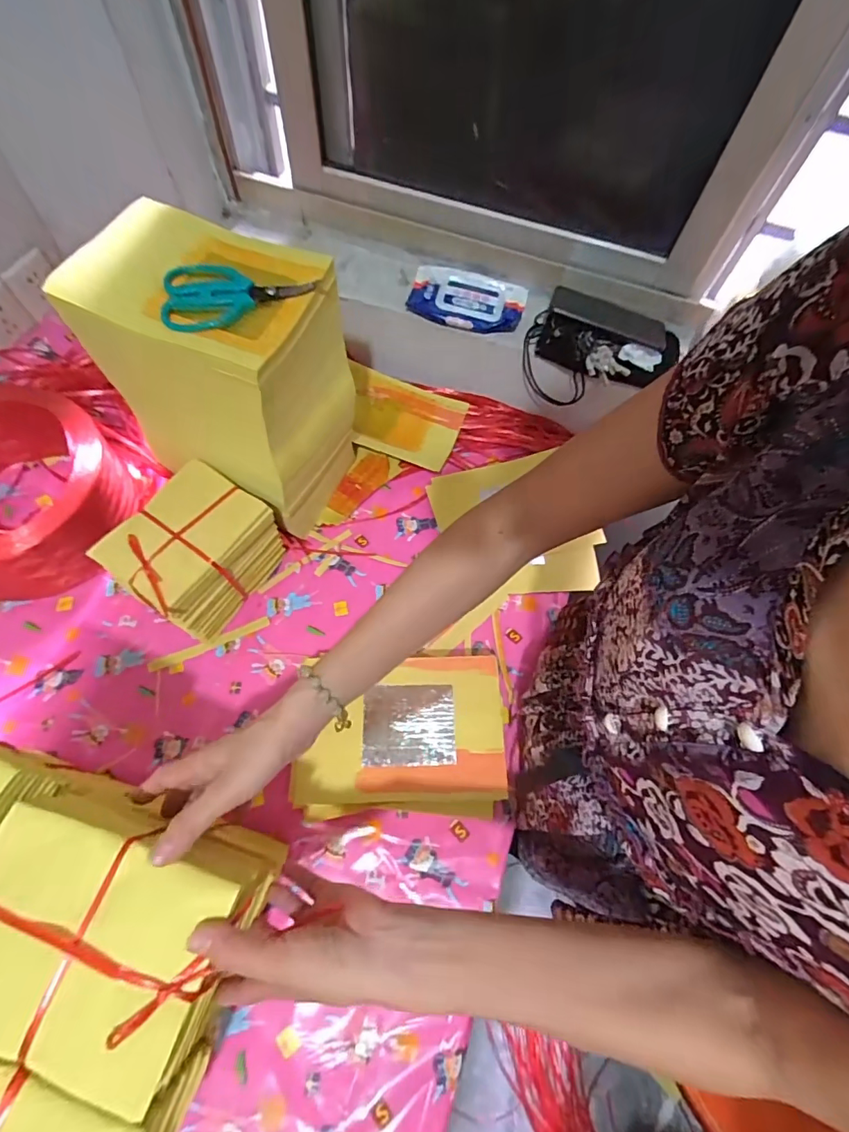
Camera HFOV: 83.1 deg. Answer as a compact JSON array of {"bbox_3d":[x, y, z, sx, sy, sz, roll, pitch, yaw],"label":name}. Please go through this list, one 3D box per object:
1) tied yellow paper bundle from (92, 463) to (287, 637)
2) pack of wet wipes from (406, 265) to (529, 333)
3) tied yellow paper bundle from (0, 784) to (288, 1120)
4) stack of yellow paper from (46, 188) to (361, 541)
[{"bbox_3d":[-0.284,-0.015,0.613,0.125,0.147,0.167,31,68,10],"label":"tied yellow paper bundle"},{"bbox_3d":[0.063,-0.397,0.715,0.165,0.026,0.097,15,66,4],"label":"pack of wet wipes"},{"bbox_3d":[-0.212,0.251,0.347,0.173,0.121,0.131,17,66,4],"label":"tied yellow paper bundle"},{"bbox_3d":[-0.227,-0.234,0.559,0.240,0.204,0.191,23,67,7],"label":"stack of yellow paper"}]

